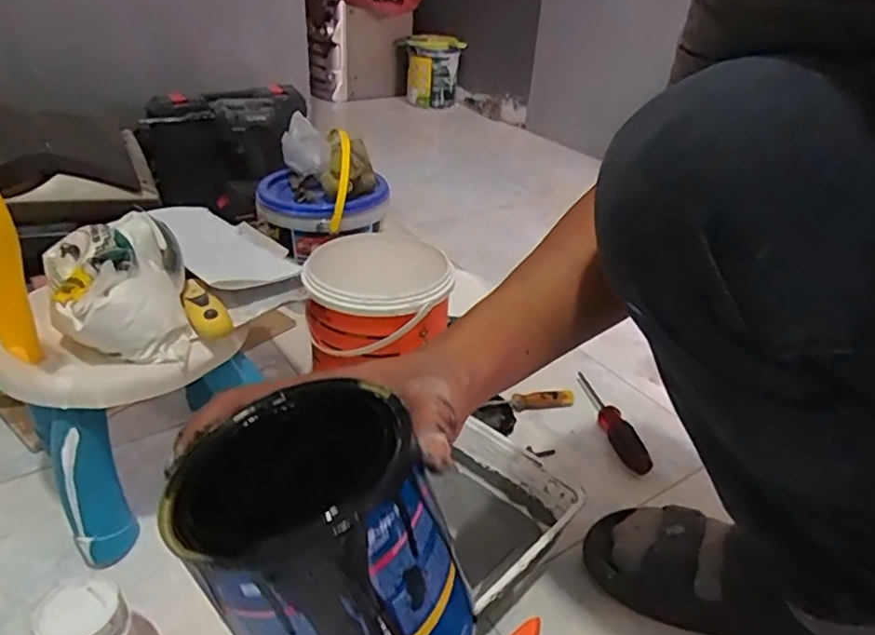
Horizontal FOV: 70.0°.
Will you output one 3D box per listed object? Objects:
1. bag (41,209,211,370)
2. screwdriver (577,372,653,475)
[{"bbox_3d":[-0.290,-0.027,0.570,0.114,0.084,0.155,-15,36,-29],"label":"bag"},{"bbox_3d":[0.222,0.134,0.800,0.033,0.030,0.165,-5,32,-14],"label":"screwdriver"}]

